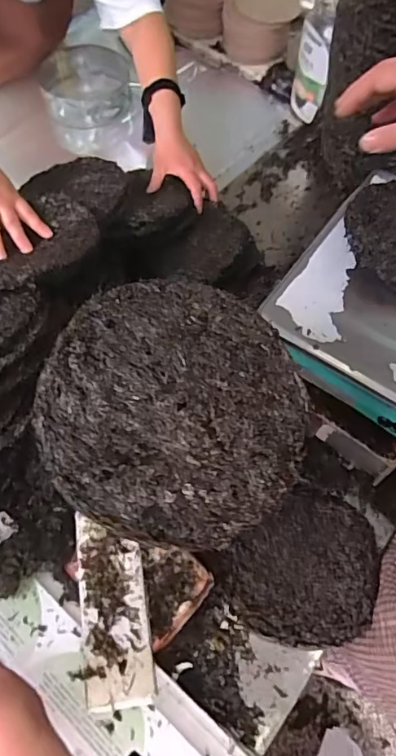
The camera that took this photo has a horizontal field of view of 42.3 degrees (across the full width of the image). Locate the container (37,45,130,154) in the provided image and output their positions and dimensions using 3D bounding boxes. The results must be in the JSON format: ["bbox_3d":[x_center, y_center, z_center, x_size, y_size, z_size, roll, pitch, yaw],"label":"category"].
[{"bbox_3d":[-0.228,-0.572,1.060,0.174,0.114,0.182,-5,63,-3],"label":"container"}]

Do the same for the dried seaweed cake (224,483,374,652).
[{"bbox_3d":[0.134,0.235,0.649,0.175,0.017,0.185,0,62,-1],"label":"dried seaweed cake"}]

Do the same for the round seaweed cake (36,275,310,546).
[{"bbox_3d":[-0.012,0.021,0.385,0.196,0.005,0.192,4,77,-16],"label":"round seaweed cake"}]

